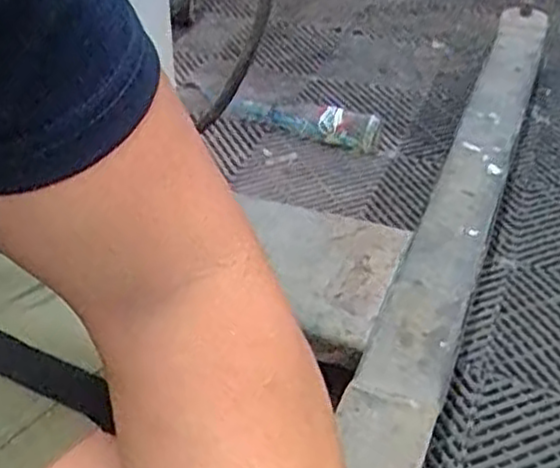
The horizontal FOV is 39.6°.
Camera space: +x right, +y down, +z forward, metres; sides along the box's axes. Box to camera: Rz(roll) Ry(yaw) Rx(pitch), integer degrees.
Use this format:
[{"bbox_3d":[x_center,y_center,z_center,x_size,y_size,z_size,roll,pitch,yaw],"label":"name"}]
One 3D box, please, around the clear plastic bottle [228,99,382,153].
[{"bbox_3d":[0.047,-0.179,1.219,0.231,0.052,0.069,21,41,24],"label":"clear plastic bottle"}]

